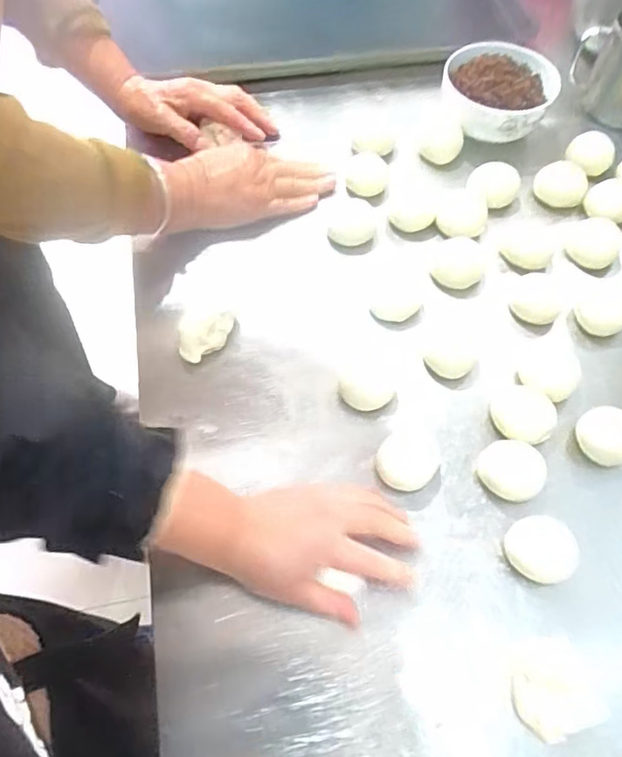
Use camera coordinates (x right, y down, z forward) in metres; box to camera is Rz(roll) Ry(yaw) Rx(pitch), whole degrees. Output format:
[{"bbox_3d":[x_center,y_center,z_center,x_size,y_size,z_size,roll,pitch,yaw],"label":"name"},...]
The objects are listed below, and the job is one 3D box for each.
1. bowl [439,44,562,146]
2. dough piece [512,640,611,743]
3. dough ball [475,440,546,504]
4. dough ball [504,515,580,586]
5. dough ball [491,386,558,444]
[{"bbox_3d":[0.222,-0.347,0.691,0.133,0.053,0.140,12,61,6],"label":"bowl"},{"bbox_3d":[0.172,0.218,0.403,0.067,0.022,0.058,-15,62,-9],"label":"dough piece"},{"bbox_3d":[0.166,0.076,0.475,0.051,0.030,0.044,33,65,16],"label":"dough ball"},{"bbox_3d":[0.177,0.133,0.447,0.050,0.029,0.049,0,61,-1],"label":"dough ball"},{"bbox_3d":[0.185,0.032,0.501,0.054,0.022,0.047,35,66,17],"label":"dough ball"}]

